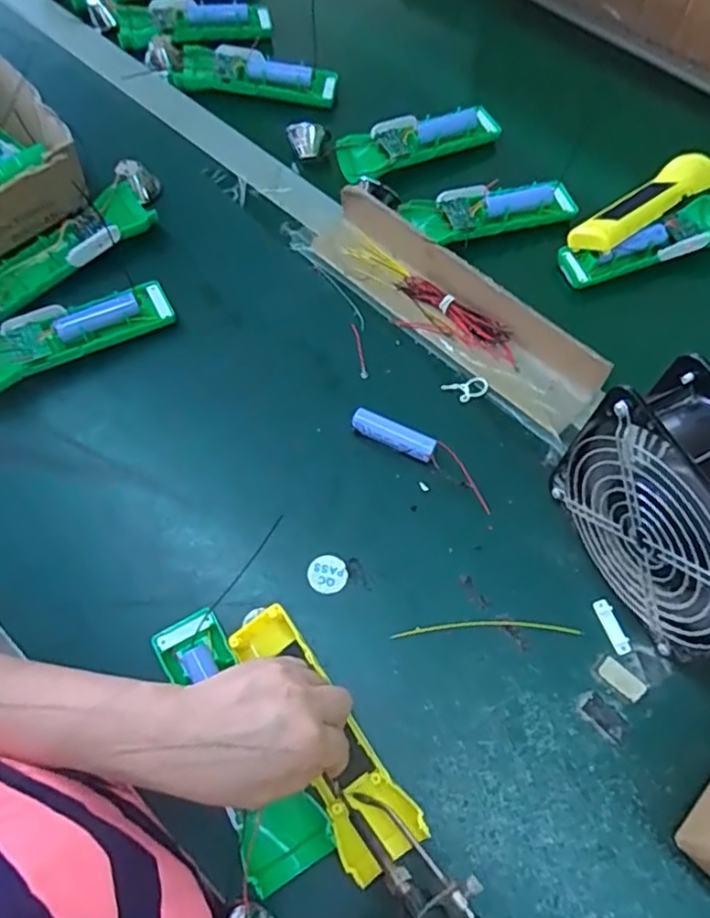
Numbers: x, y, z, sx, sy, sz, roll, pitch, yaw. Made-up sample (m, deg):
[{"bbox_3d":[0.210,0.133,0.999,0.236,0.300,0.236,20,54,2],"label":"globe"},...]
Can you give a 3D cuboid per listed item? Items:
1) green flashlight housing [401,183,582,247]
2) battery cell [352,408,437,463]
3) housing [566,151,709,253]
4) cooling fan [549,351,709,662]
[{"bbox_3d":[0.124,-0.228,0.589,0.157,0.025,0.046,-14,65,-6],"label":"green flashlight housing"},{"bbox_3d":[0.029,-0.017,0.493,0.065,0.018,0.019,26,67,12],"label":"battery cell"},{"bbox_3d":[0.259,-0.227,0.584,0.156,0.028,0.042,-36,69,-15],"label":"housing"},{"bbox_3d":[0.198,0.039,0.395,0.063,0.148,0.145,-23,66,-10],"label":"cooling fan"}]

